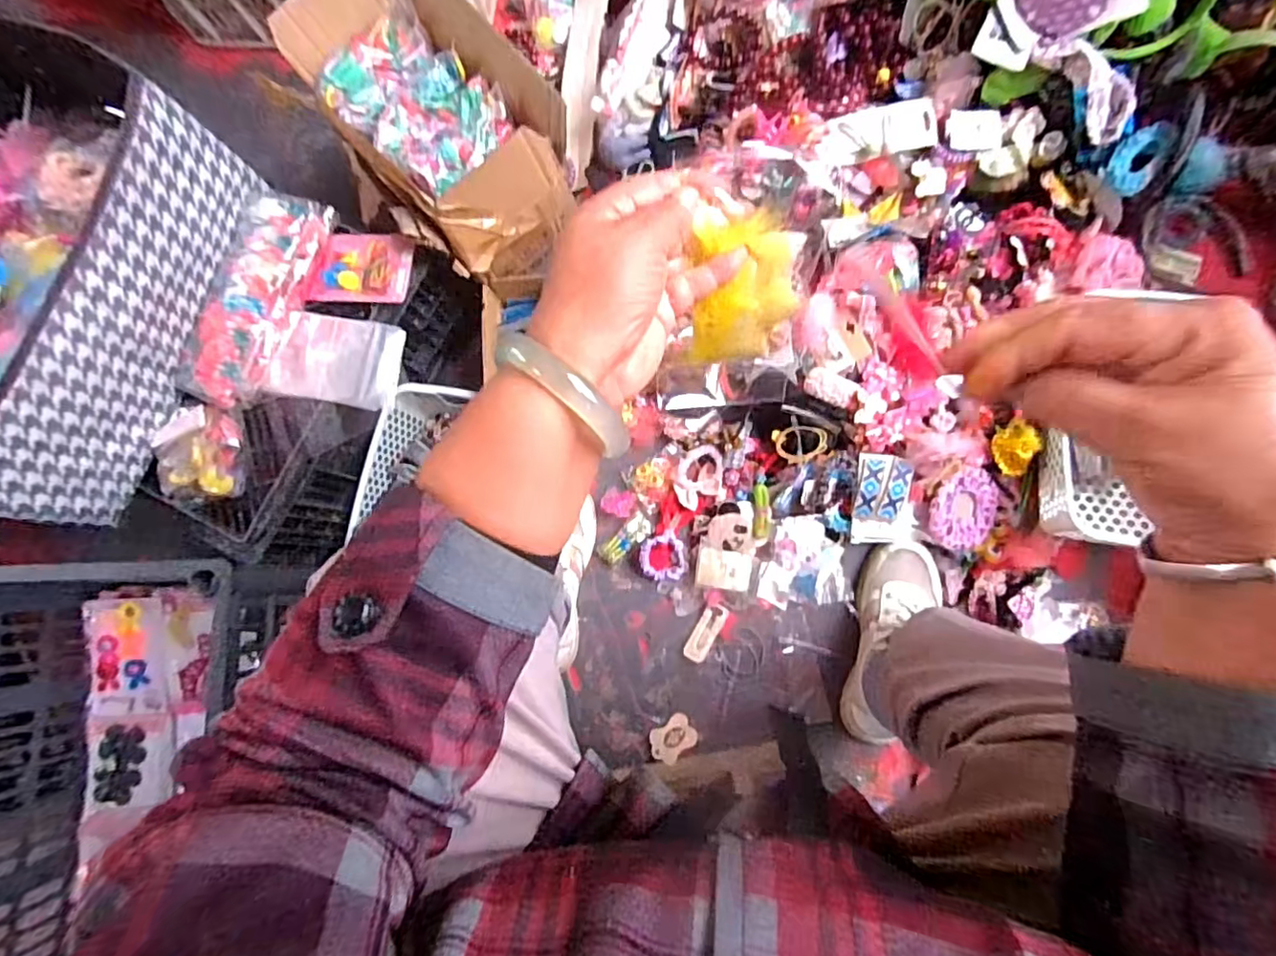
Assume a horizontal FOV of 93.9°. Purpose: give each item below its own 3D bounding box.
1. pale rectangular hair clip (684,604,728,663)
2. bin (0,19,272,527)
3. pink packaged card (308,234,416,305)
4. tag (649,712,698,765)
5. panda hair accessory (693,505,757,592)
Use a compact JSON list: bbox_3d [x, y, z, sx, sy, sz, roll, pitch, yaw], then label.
[{"bbox_3d":[0.085,0.193,0.746,0.030,0.013,0.076,29,86,8],"label":"pale rectangular hair clip"},{"bbox_3d":[-0.622,-0.195,0.571,0.356,0.149,0.433,22,85,7],"label":"bin"},{"bbox_3d":[-0.302,-0.229,0.649,0.115,0.015,0.073,4,90,7],"label":"pink packaged card"},{"bbox_3d":[0.042,0.318,0.724,0.058,0.007,0.042,-38,70,-8],"label":"tag"},{"bbox_3d":[0.107,0.085,0.740,0.071,0.021,0.102,4,83,5],"label":"panda hair accessory"}]

